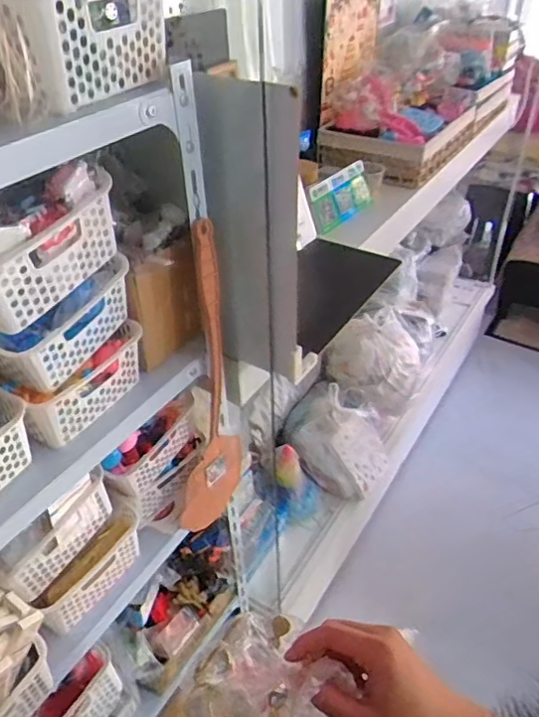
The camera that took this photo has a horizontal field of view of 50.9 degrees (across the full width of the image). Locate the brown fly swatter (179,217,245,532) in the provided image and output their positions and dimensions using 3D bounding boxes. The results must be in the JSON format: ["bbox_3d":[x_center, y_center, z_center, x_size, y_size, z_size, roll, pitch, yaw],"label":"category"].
[{"bbox_3d":[-0.072,0.051,0.848,0.035,0.538,0.148,26,34,30],"label":"brown fly swatter"}]

